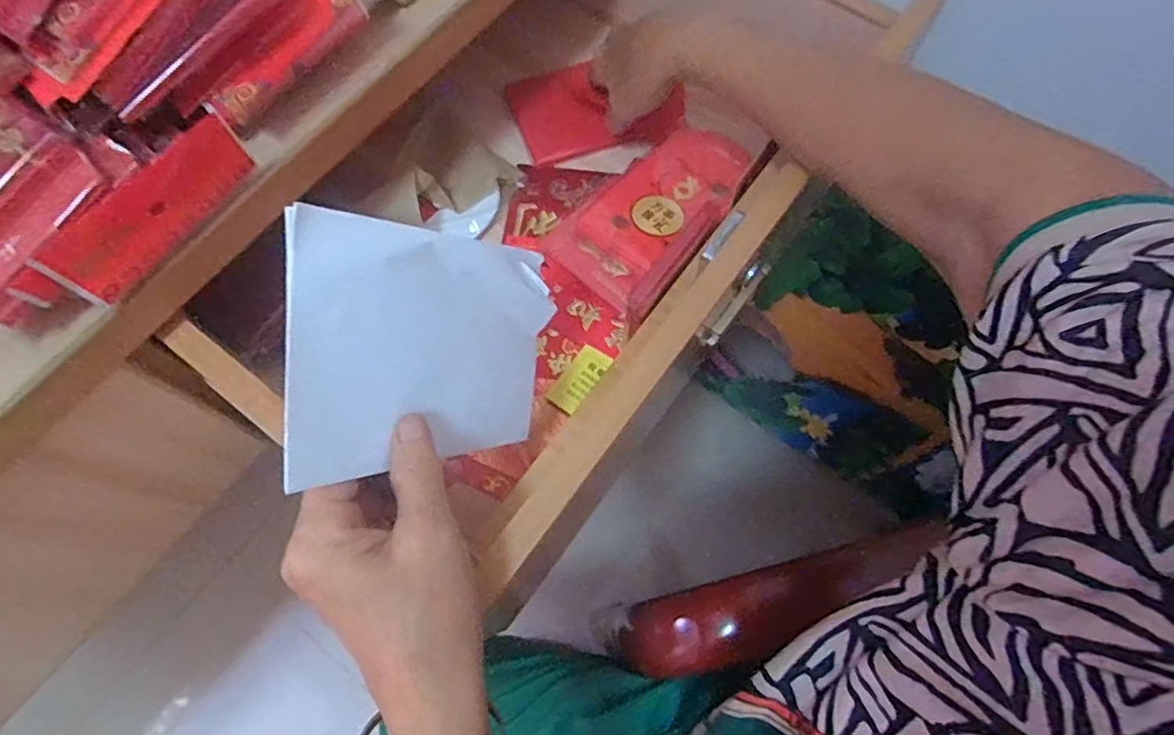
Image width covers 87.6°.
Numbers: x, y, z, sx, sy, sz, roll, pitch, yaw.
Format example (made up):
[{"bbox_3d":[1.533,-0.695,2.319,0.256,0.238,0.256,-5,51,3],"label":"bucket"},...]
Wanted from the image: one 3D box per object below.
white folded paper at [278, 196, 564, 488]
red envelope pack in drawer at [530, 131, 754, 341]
[{"bbox_3d":[-0.067,-0.009,0.280,0.009,0.144,0.103,10,98,31],"label":"white folded paper"},{"bbox_3d":[0.053,-0.125,0.471,0.098,0.022,0.176,36,73,14],"label":"red envelope pack in drawer"}]

